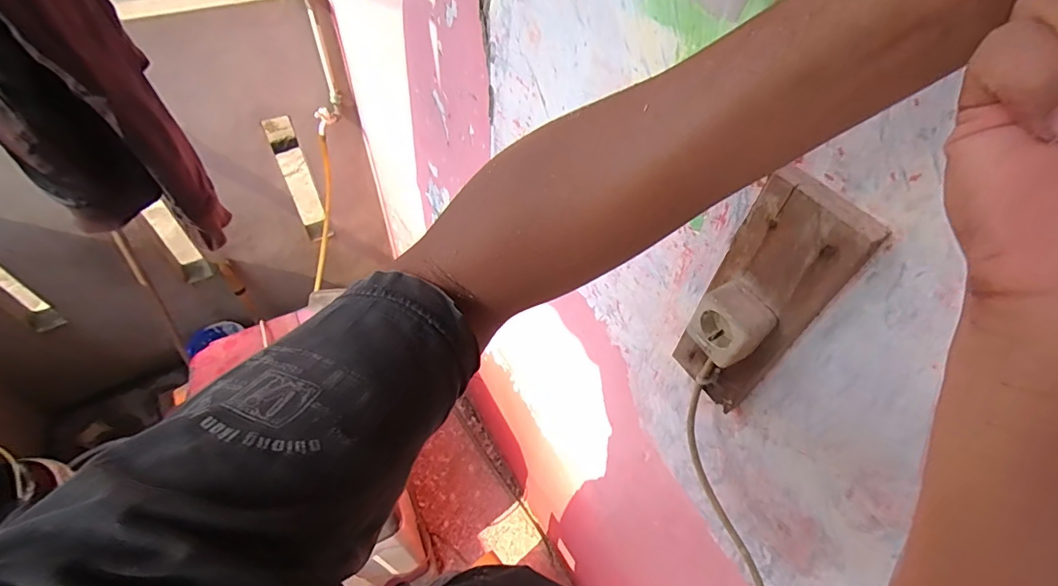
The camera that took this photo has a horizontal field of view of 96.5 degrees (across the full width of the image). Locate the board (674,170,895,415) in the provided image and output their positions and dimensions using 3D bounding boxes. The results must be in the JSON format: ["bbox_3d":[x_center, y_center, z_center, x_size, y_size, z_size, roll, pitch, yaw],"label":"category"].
[{"bbox_3d":[0.217,0.015,0.456,0.027,0.277,0.096,-29,60,-24],"label":"board"}]

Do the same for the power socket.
[{"bbox_3d":[0.191,0.028,0.451,0.044,0.058,0.060,-26,58,-22],"label":"power socket"}]

